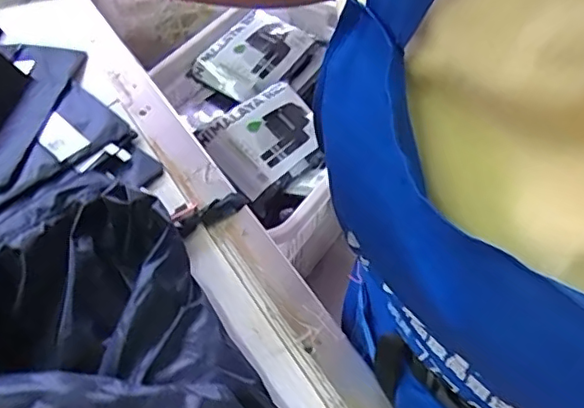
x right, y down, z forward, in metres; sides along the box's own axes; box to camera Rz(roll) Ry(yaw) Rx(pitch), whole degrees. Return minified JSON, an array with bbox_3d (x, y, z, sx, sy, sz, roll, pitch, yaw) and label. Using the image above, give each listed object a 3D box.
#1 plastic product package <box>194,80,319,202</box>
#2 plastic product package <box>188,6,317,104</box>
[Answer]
[{"bbox_3d":[-0.054,-0.187,1.481,0.304,0.054,0.243,-34,55,-25],"label":"plastic product package"},{"bbox_3d":[-0.113,-0.429,1.659,0.241,0.034,0.331,26,54,23],"label":"plastic product package"}]

